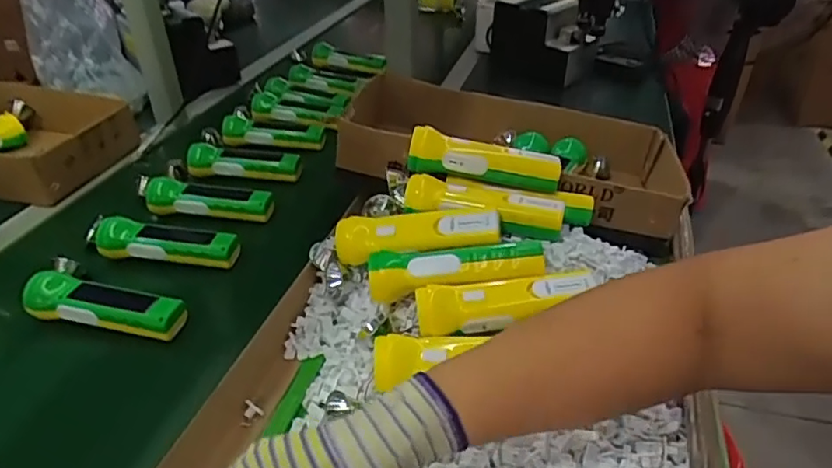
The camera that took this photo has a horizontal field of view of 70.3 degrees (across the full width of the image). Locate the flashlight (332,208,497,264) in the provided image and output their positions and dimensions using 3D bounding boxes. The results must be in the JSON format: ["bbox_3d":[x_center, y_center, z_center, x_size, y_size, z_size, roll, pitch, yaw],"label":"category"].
[{"bbox_3d":[-0.001,0.002,0.586,0.163,0.048,0.044,1,35,5],"label":"flashlight"}]

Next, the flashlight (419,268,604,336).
[{"bbox_3d":[0.080,0.060,0.530,0.156,0.035,0.042,-3,35,0],"label":"flashlight"}]

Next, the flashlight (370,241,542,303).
[{"bbox_3d":[0.037,0.026,0.555,0.164,0.037,0.053,-5,35,-3],"label":"flashlight"}]

